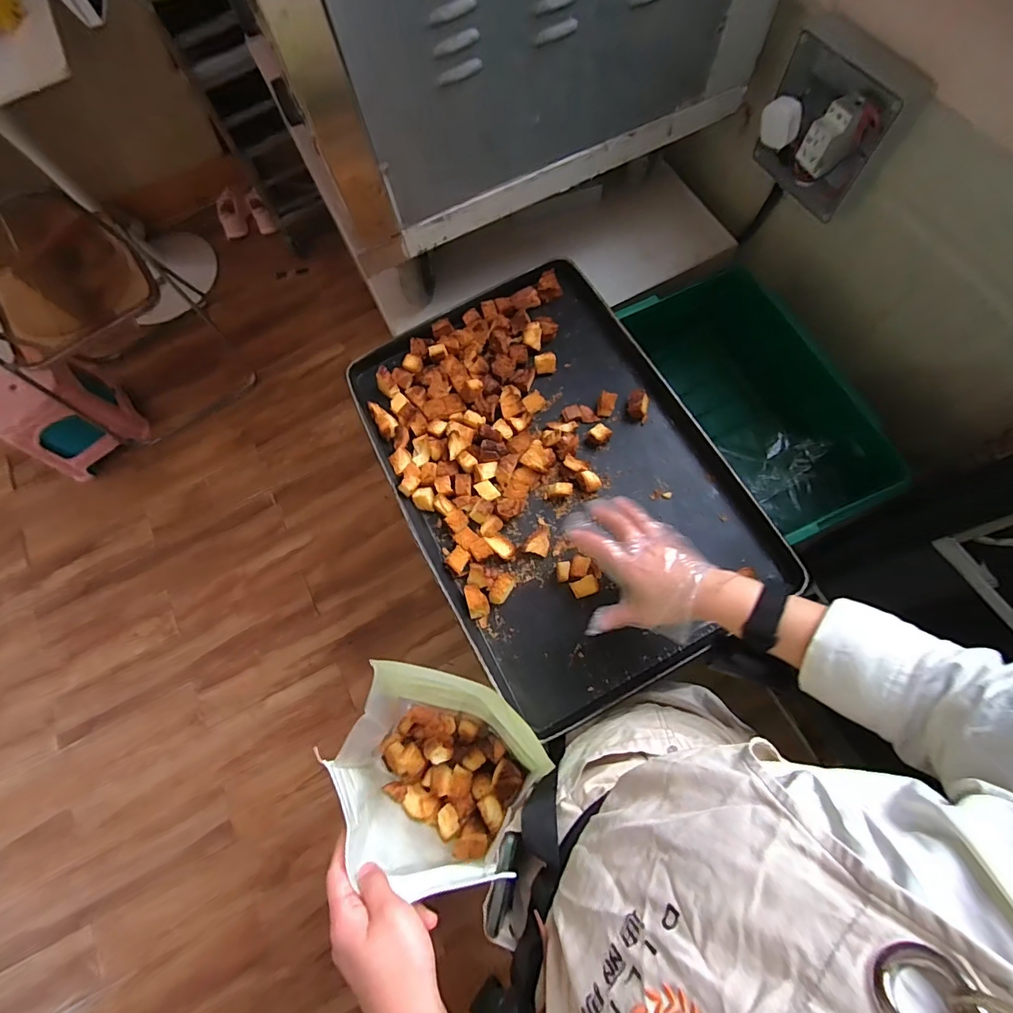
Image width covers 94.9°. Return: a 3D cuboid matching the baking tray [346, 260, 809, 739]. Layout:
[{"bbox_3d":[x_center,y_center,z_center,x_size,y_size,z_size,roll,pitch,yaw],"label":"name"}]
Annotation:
[{"bbox_3d":[0.060,-0.054,0.642,0.397,0.043,0.583,-29,73,-4],"label":"baking tray"}]

